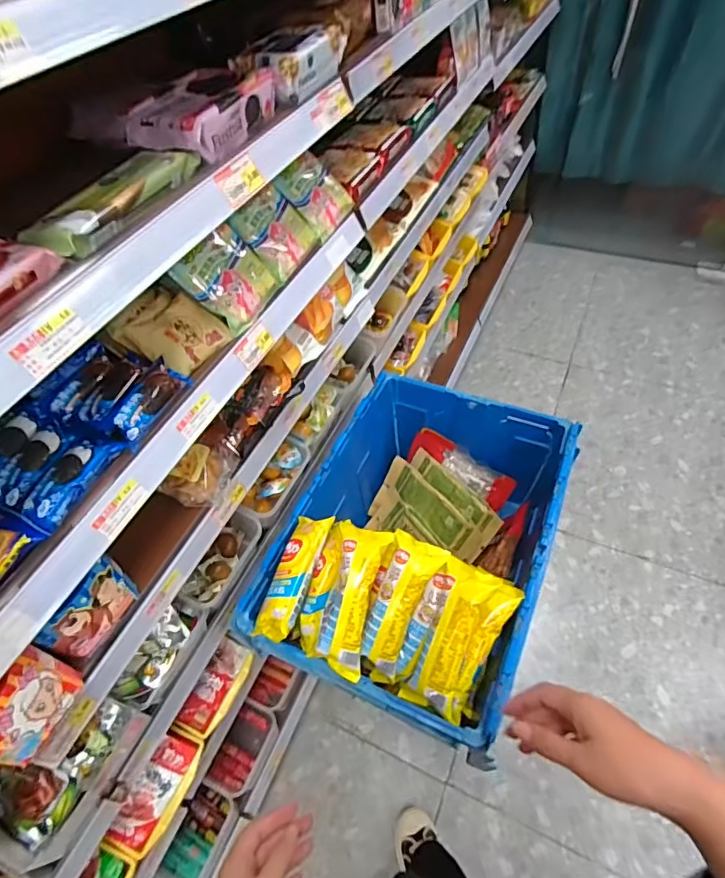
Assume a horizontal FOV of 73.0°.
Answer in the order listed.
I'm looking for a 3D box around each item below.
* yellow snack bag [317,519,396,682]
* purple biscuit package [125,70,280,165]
[{"bbox_3d":[-0.017,0.235,0.728,0.082,0.063,0.208,10,72,13],"label":"yellow snack bag"},{"bbox_3d":[-0.191,-0.379,0.568,0.113,0.049,0.164,16,56,20],"label":"purple biscuit package"}]

